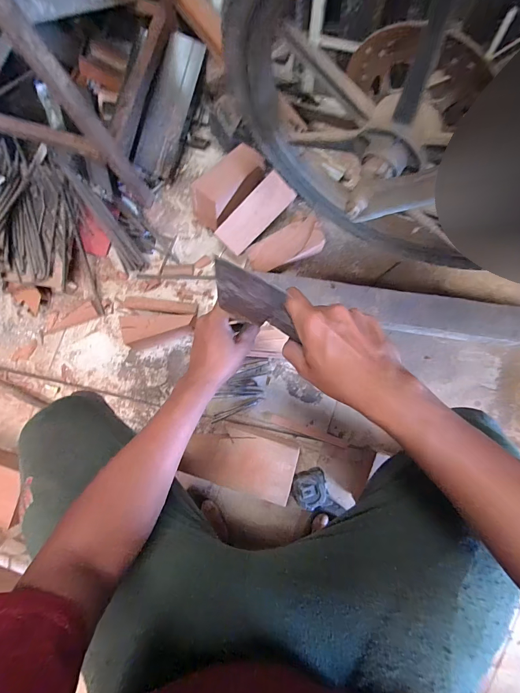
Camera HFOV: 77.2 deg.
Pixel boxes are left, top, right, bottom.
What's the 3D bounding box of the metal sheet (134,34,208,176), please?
[{"bbox_3d":[-0.183,-0.485,0.665,0.076,0.035,0.257,25,105,5],"label":"metal sheet"}]

